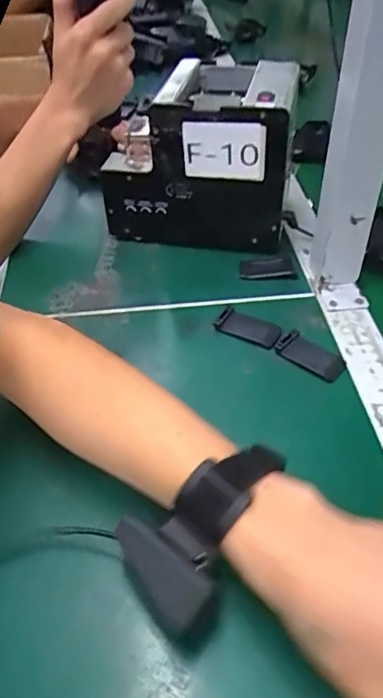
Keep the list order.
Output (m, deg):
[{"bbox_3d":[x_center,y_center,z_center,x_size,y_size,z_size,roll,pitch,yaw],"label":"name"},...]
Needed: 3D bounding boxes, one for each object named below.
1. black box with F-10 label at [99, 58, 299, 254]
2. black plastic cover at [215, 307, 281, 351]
[{"bbox_3d":[0.010,-0.201,0.567,0.180,0.147,0.131,8,45,11],"label":"black box with F-10 label"},{"bbox_3d":[0.051,-0.019,0.483,0.058,0.007,0.032,22,49,24],"label":"black plastic cover"}]

